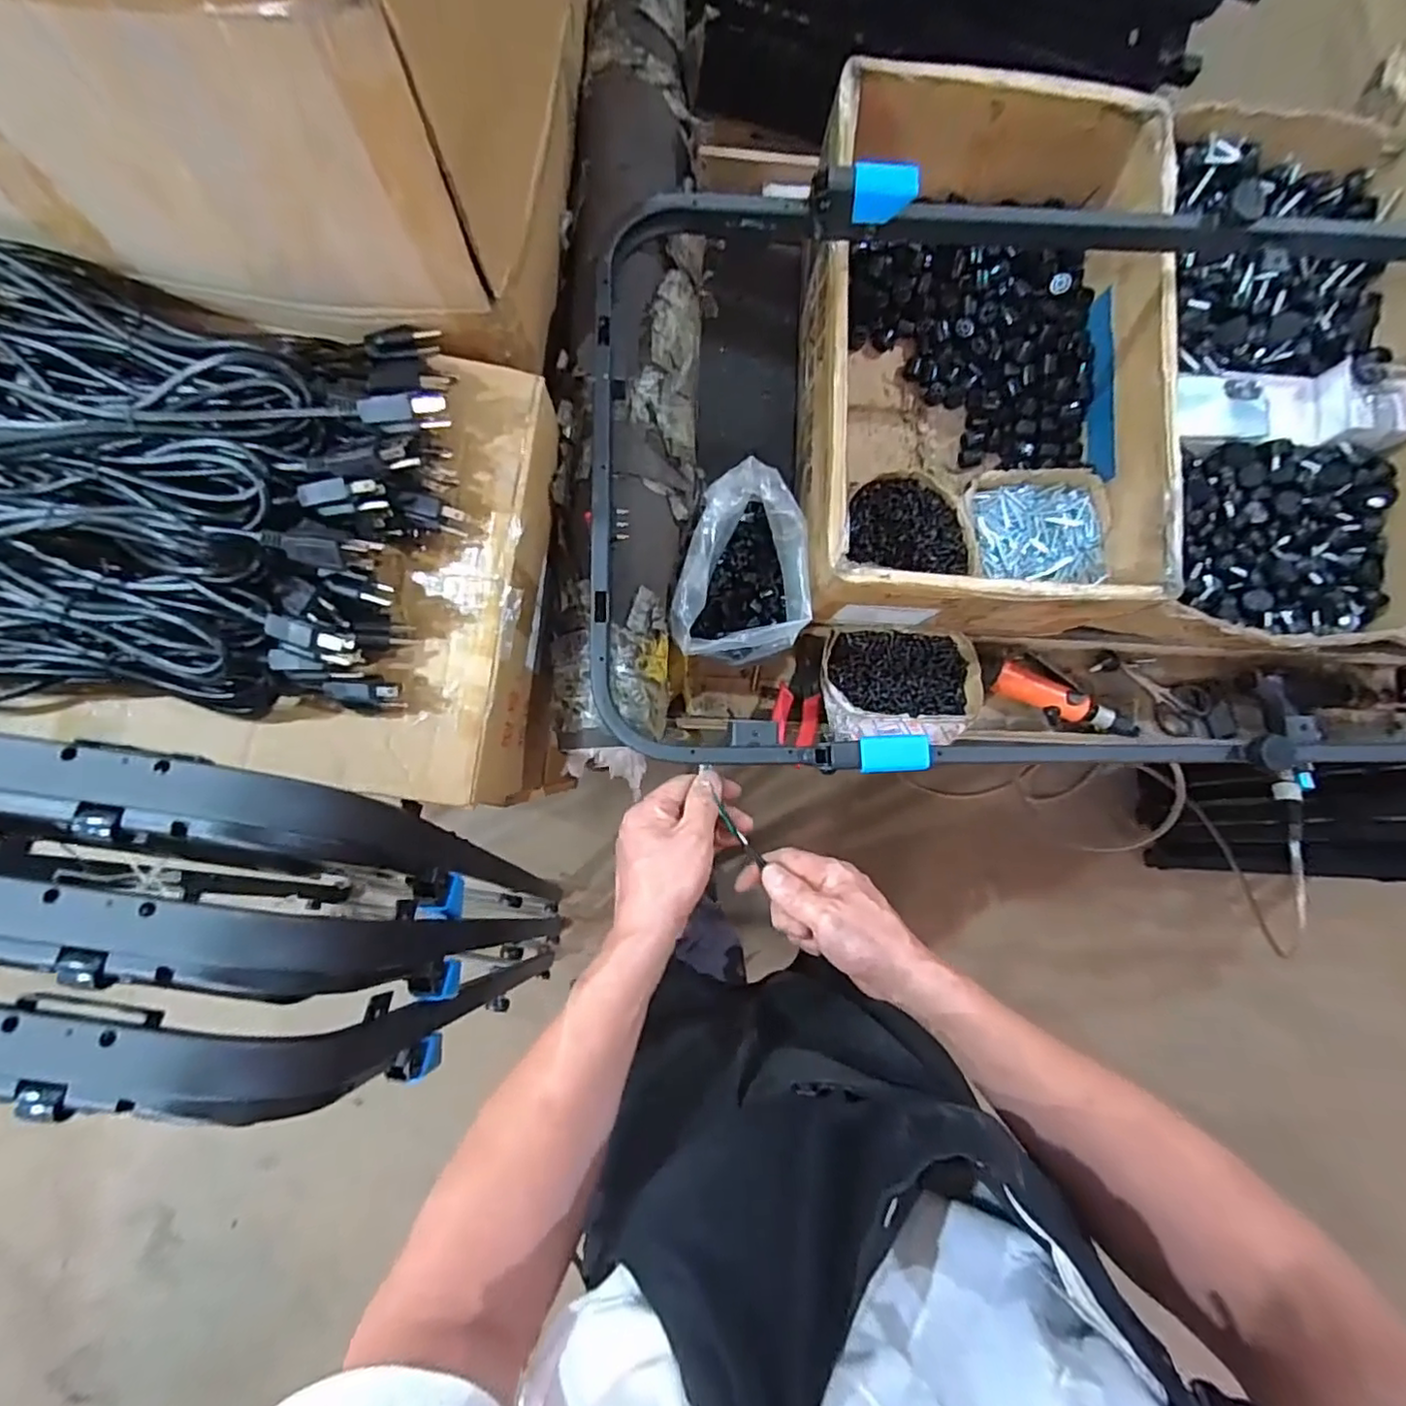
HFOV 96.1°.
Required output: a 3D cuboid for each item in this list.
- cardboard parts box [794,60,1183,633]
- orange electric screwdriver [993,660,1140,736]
[{"bbox_3d":[0.290,-0.355,0.692,0.351,0.181,0.530,2,85,-3],"label":"cardboard parts box"},{"bbox_3d":[0.449,0.000,0.792,0.185,0.052,0.049,24,85,-1],"label":"orange electric screwdriver"}]

